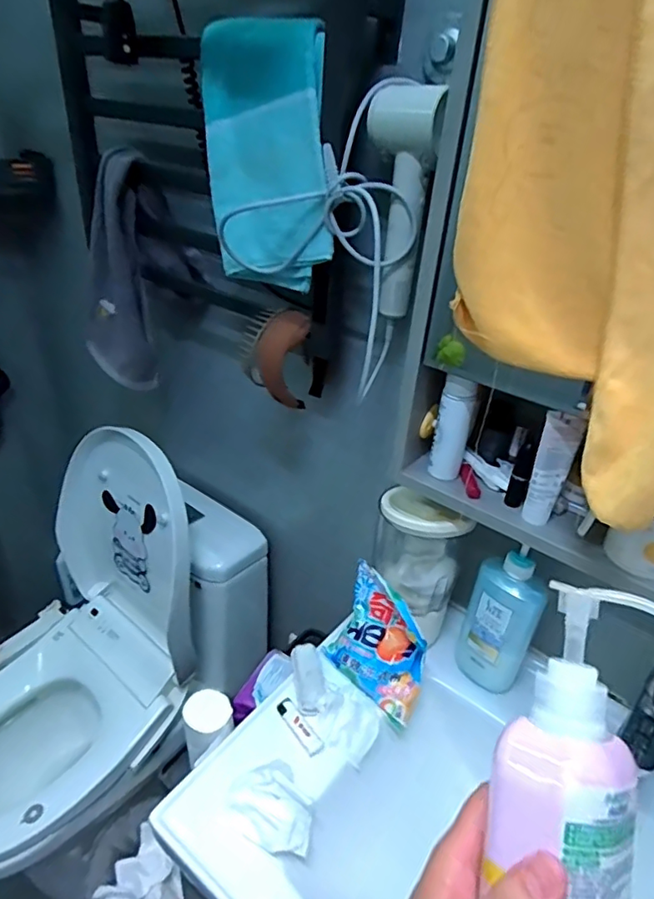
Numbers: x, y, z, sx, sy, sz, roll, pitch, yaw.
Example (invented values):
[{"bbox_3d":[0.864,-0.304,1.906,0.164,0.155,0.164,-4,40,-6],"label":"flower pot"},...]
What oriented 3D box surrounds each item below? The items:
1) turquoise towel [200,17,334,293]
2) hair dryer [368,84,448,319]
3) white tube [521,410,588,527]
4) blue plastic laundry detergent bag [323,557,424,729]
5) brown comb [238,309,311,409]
[{"bbox_3d":[-0.074,-0.346,0.661,0.189,0.292,0.057,18,32,31],"label":"turquoise towel"},{"bbox_3d":[0.080,-0.278,0.627,0.068,0.235,0.055,-1,32,-8],"label":"hair dryer"},{"bbox_3d":[0.238,0.022,0.575,0.035,0.124,0.028,21,36,26],"label":"white tube"},{"bbox_3d":[0.069,0.261,0.742,0.083,0.127,0.153,-23,41,-36],"label":"blue plastic laundry detergent bag"},{"bbox_3d":[-0.075,-0.130,0.791,0.094,0.143,0.067,-1,32,-6],"label":"brown comb"}]

